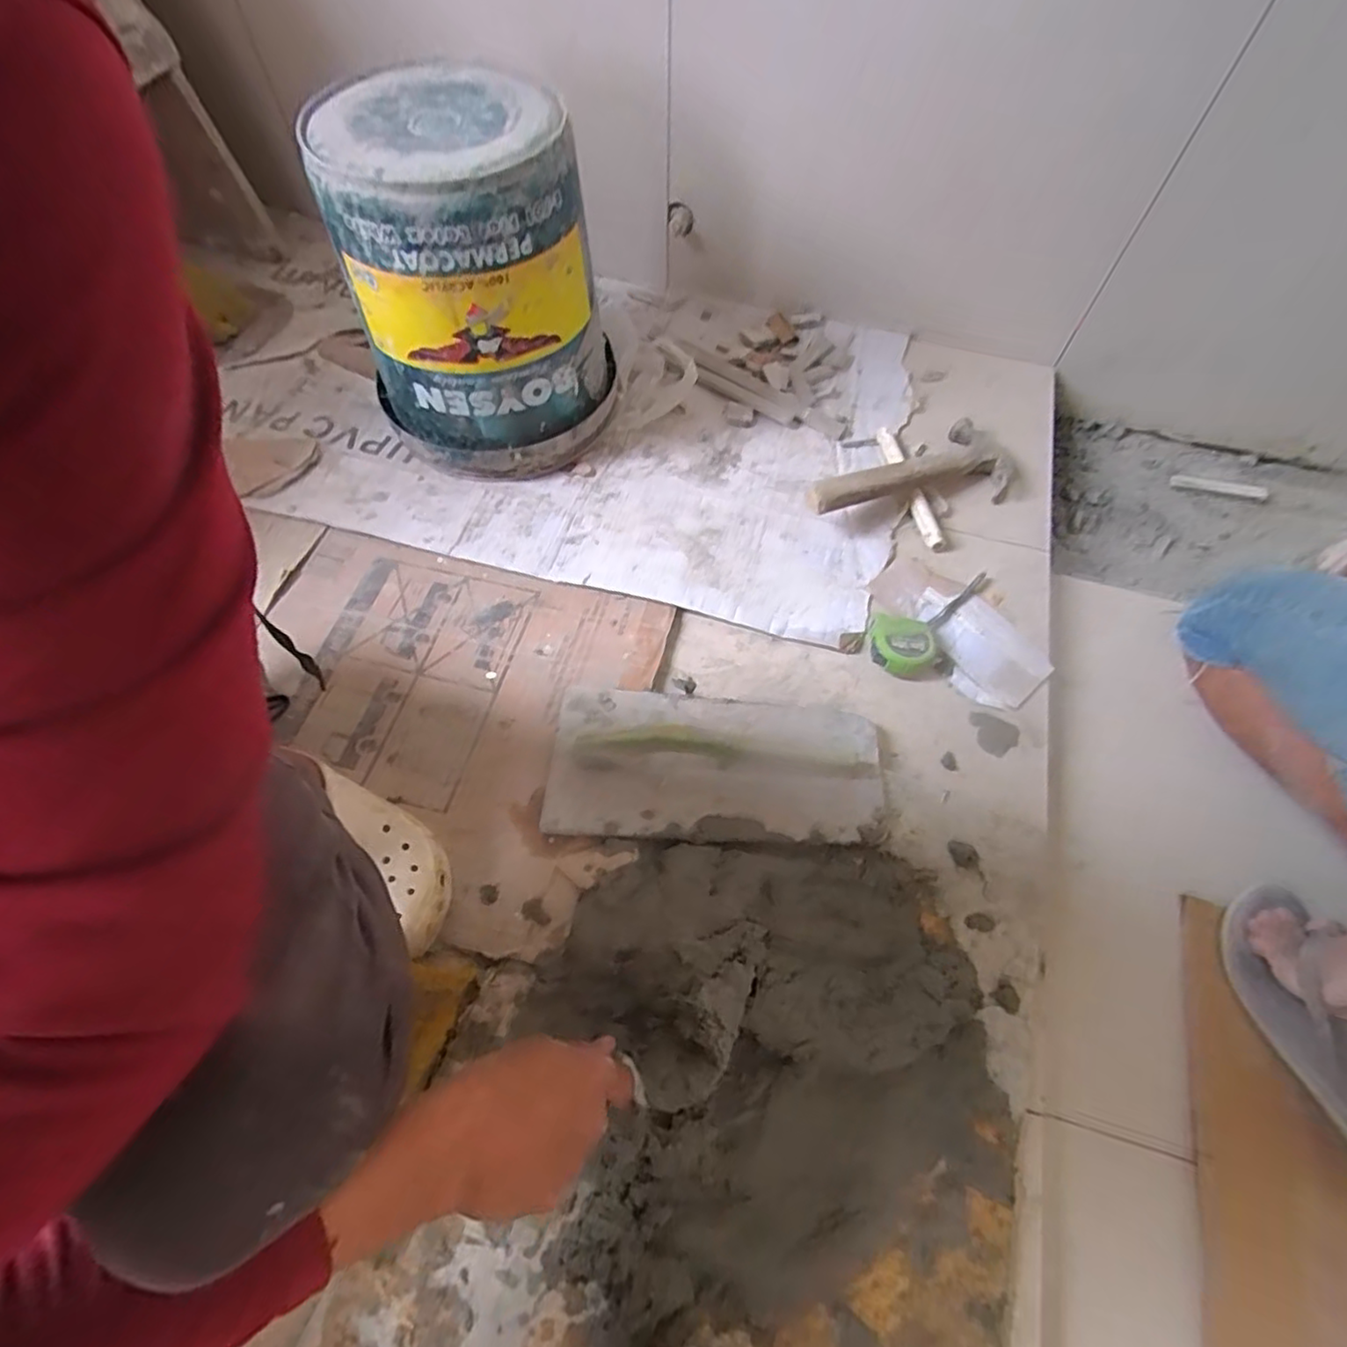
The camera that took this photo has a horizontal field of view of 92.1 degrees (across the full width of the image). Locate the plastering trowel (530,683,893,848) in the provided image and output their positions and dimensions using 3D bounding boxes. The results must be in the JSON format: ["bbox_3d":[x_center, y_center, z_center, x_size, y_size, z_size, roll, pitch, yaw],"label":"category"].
[{"bbox_3d":[0.039,0.083,0.616,0.315,0.071,0.151,4,62,0],"label":"plastering trowel"}]

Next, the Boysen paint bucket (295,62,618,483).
[{"bbox_3d":[-0.217,-0.426,0.738,0.282,0.322,0.251,-13,63,-9],"label":"Boysen paint bucket"}]

